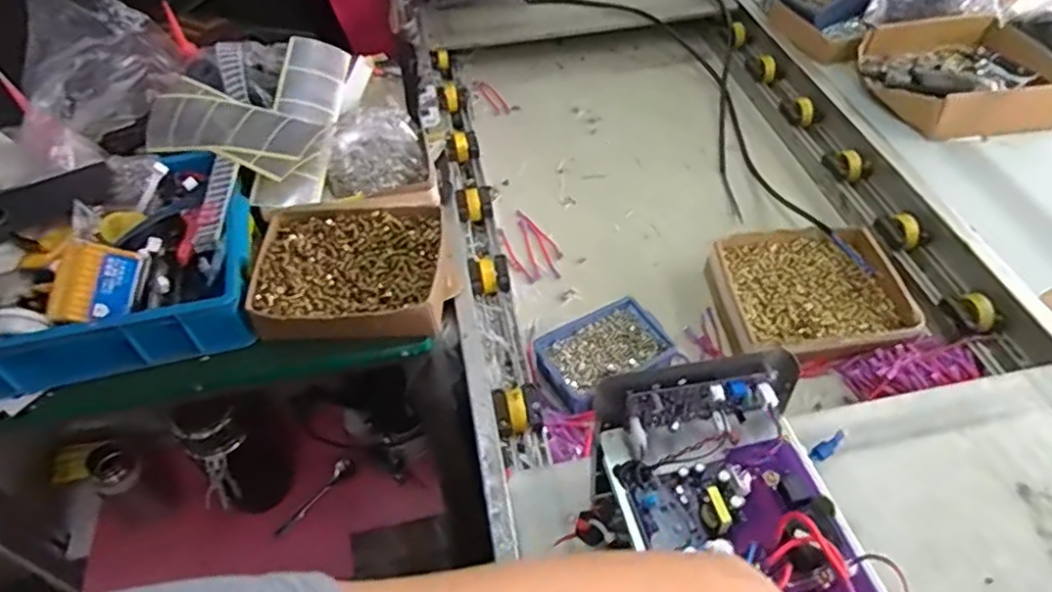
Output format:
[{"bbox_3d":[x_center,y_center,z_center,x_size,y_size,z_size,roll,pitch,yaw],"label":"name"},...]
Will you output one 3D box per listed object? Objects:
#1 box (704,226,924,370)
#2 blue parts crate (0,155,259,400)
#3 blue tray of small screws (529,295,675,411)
[{"bbox_3d":[0.363,-0.003,0.848,0.227,0.043,0.198,-5,48,0],"label":"box"},{"bbox_3d":[-0.517,-0.033,0.790,0.366,0.098,0.281,-12,49,-7],"label":"blue parts crate"},{"bbox_3d":[0.093,0.071,0.797,0.151,0.045,0.105,-27,52,-19],"label":"blue tray of small screws"}]

